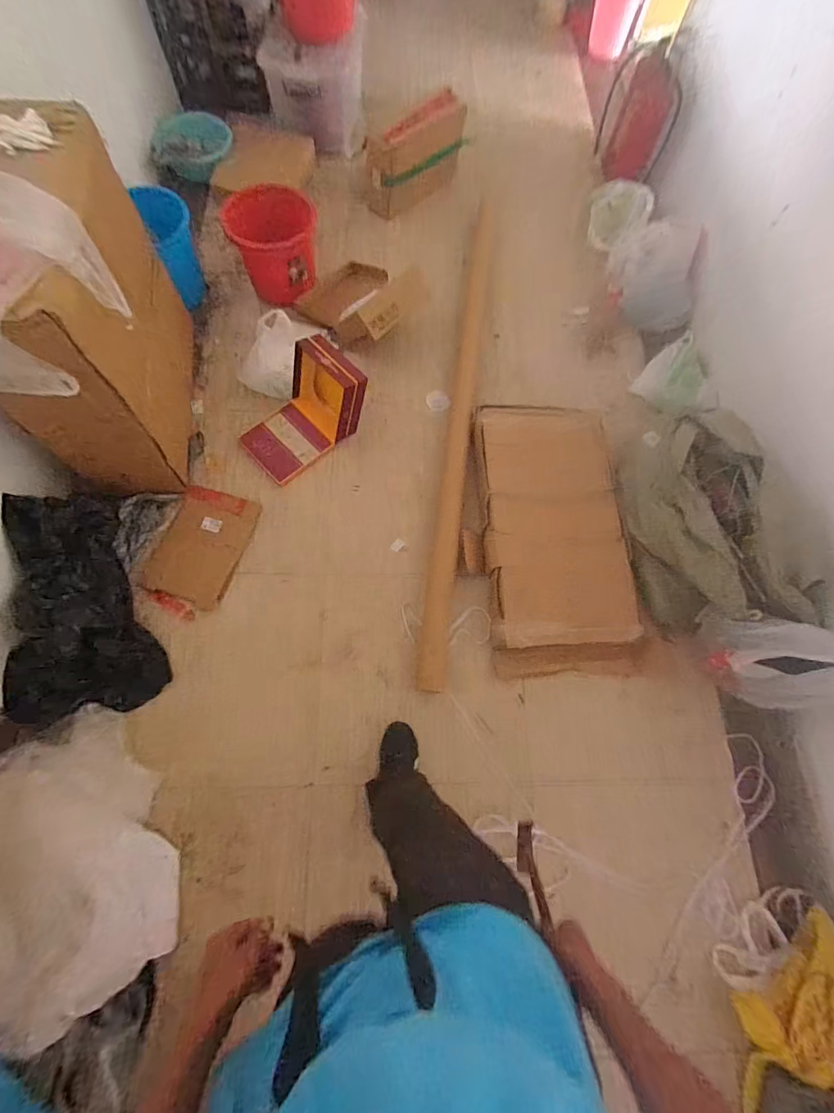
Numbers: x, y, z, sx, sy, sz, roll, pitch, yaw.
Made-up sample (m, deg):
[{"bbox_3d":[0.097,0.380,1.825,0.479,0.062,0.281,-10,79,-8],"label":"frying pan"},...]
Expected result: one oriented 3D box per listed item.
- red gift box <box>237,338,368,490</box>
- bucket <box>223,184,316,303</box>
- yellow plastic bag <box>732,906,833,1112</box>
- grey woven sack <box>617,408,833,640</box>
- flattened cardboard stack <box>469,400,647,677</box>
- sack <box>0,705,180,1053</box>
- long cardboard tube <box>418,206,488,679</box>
[{"bbox_3d":[-0.371,-0.460,1.425,0.381,0.223,0.244,-42,78,-14],"label":"red gift box"},{"bbox_3d":[-0.473,-1.061,1.553,0.287,0.219,0.287,2,71,-5],"label":"bucket"},{"bbox_3d":[0.886,1.026,1.018,0.327,0.121,0.367,4,71,-4],"label":"yellow plastic bag"},{"bbox_3d":[0.828,-0.111,1.319,0.347,0.342,0.656,-8,72,-5],"label":"grey woven sack"},{"bbox_3d":[0.420,-0.084,1.393,0.423,0.097,0.839,-2,72,-3],"label":"flattened cardboard stack"},{"bbox_3d":[-0.827,0.654,0.946,0.508,0.303,0.608,-8,72,-8],"label":"sack"},{"bbox_3d":[0.170,-0.563,1.570,0.107,0.065,1.981,8,71,0],"label":"long cardboard tube"}]

